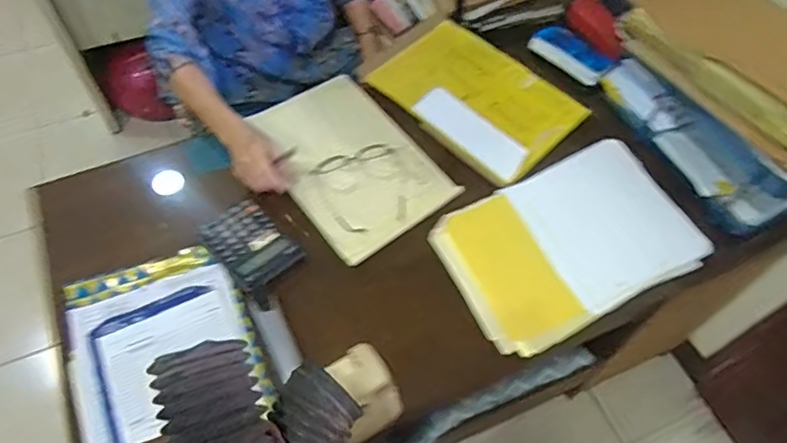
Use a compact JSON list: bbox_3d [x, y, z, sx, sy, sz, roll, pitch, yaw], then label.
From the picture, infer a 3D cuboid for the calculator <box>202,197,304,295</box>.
[{"bbox_3d":[-0.207,0.030,0.841,0.097,0.019,0.134,-35,65,-21],"label":"calculator"}]

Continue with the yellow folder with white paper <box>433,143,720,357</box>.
[{"bbox_3d":[0.258,0.025,0.856,0.355,0.028,0.235,-23,61,-15],"label":"yellow folder with white paper"}]

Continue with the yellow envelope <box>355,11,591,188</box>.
[{"bbox_3d":[0.130,-0.240,1.023,0.374,0.026,0.254,39,64,21],"label":"yellow envelope"}]

